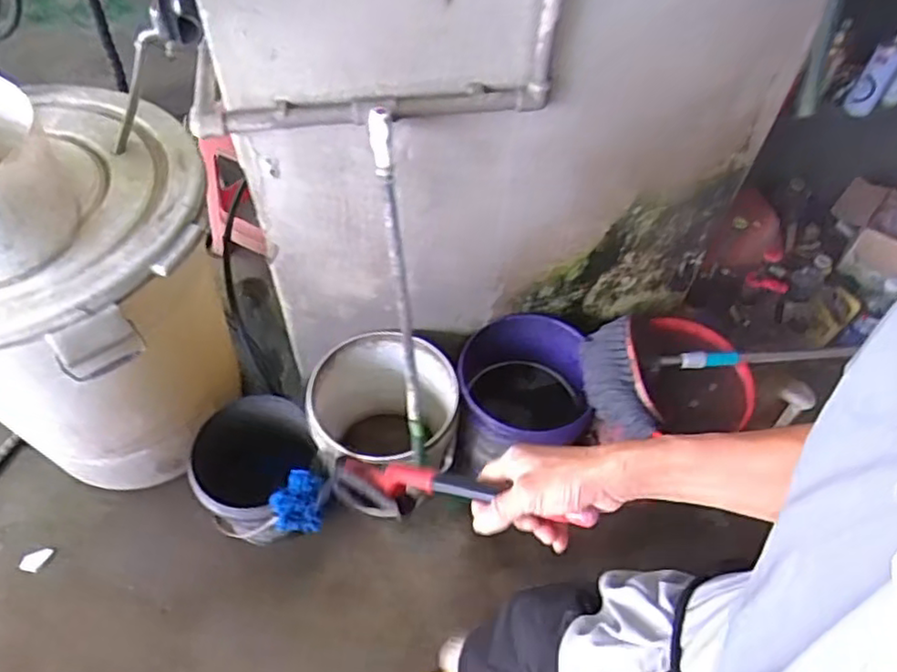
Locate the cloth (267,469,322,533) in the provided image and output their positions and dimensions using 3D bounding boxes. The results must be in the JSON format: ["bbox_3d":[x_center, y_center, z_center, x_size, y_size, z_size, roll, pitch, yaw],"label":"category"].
[{"bbox_3d":[-0.299,0.335,1.299,0.085,0.160,0.072,-12,57,-12],"label":"cloth"}]

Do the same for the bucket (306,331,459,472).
[{"bbox_3d":[-0.131,0.211,1.416,0.281,0.366,0.274,1,54,-2],"label":"bucket"}]

